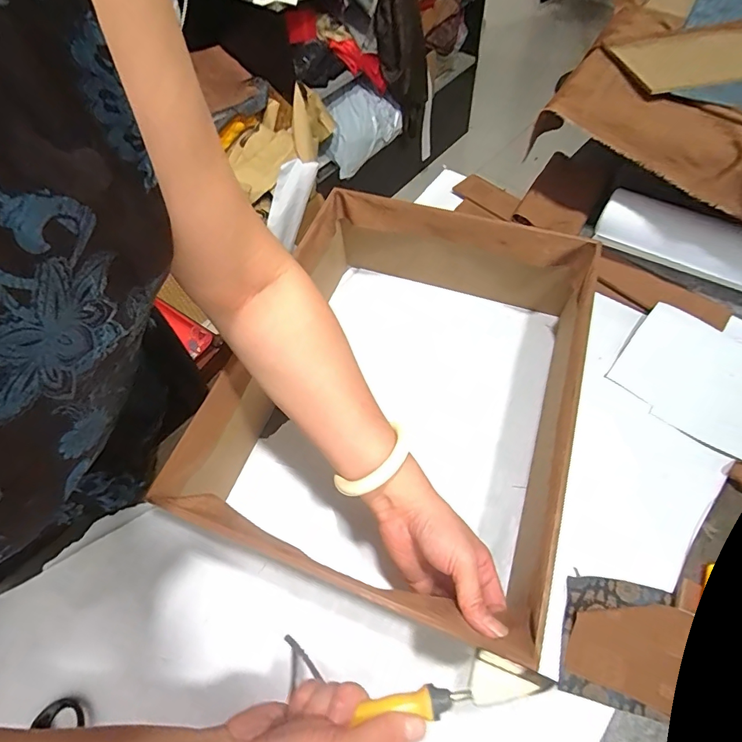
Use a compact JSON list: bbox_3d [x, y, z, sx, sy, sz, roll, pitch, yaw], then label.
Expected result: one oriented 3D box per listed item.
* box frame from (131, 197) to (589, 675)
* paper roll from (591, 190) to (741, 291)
[{"bbox_3d":[0.036,0.008,0.500,0.347,0.156,0.458,16,63,13],"label":"box frame"},{"bbox_3d":[0.511,-0.150,0.603,0.381,0.078,0.059,31,68,20],"label":"paper roll"}]

